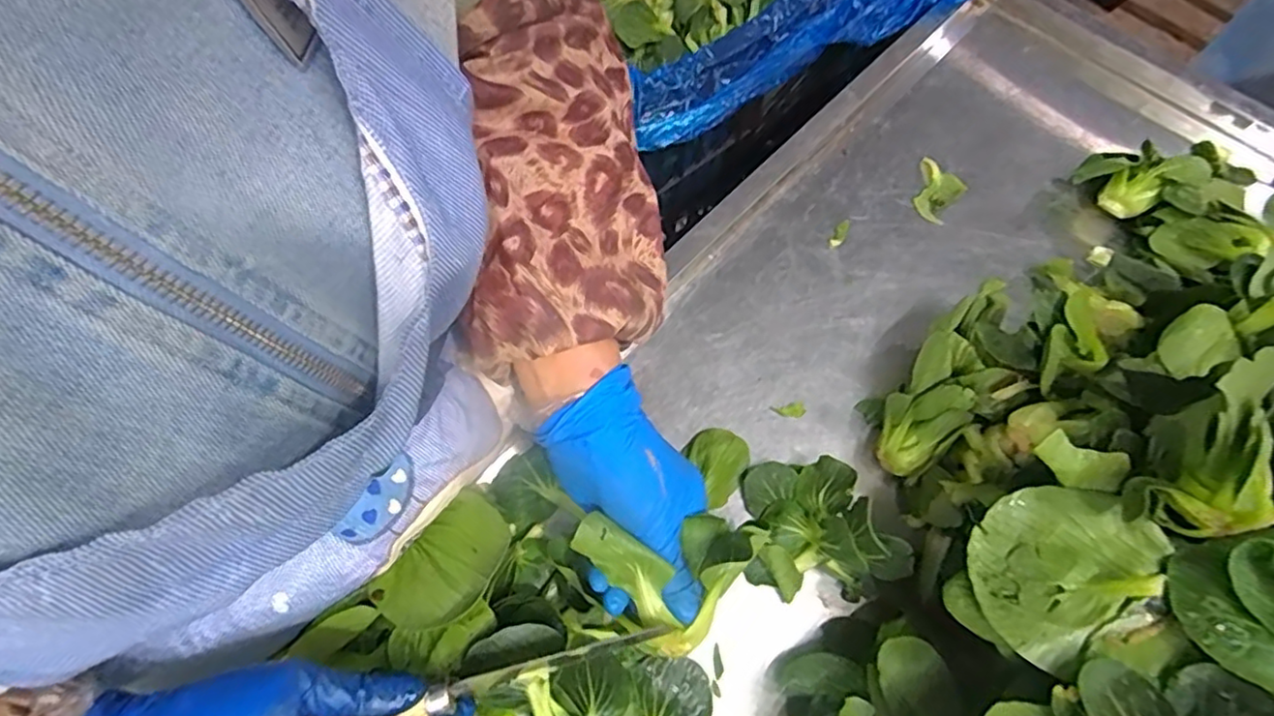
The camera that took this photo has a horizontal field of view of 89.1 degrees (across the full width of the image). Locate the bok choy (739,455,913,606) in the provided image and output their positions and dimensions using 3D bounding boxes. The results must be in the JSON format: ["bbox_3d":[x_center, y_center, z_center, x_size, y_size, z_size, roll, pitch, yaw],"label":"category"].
[{"bbox_3d":[0.106,0.095,0.370,0.081,0.051,0.076,2,66,1],"label":"bok choy"}]

